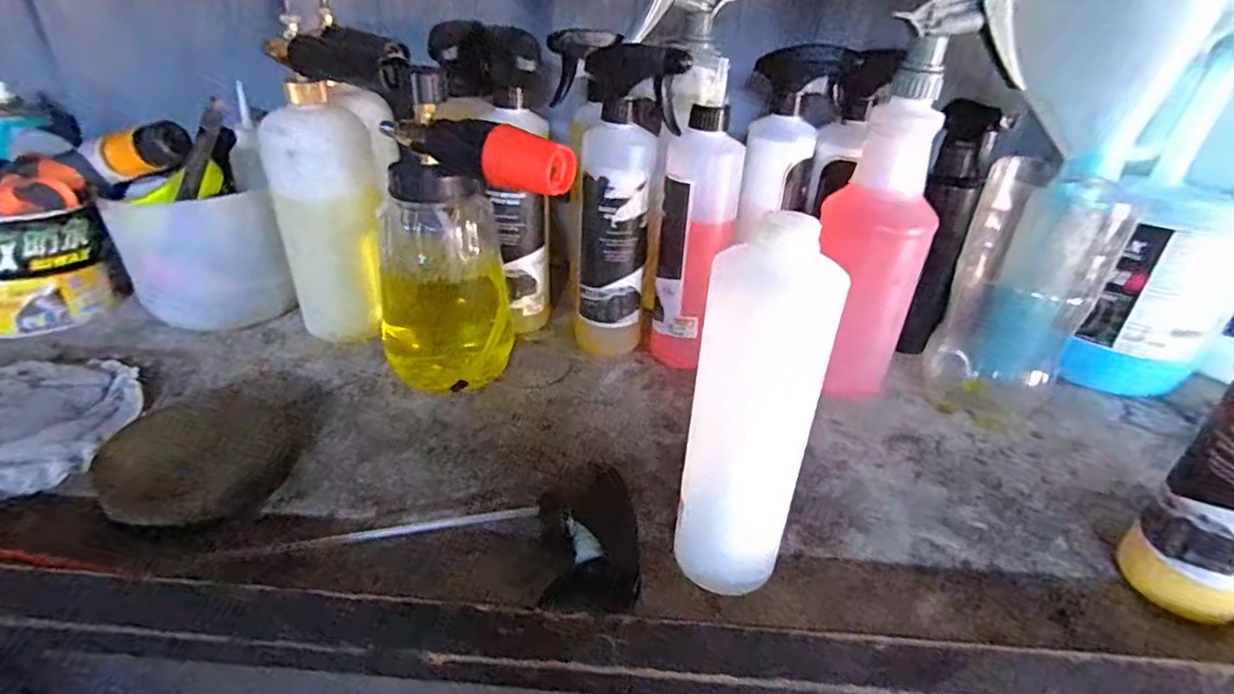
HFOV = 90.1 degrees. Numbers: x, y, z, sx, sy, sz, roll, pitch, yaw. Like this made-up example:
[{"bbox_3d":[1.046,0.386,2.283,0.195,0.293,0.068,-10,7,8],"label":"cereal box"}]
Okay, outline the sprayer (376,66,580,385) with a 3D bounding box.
[{"bbox_3d":[-0.115,-0.059,0.459,0.106,0.214,0.139,-16,35,-29],"label":"sprayer"}]

